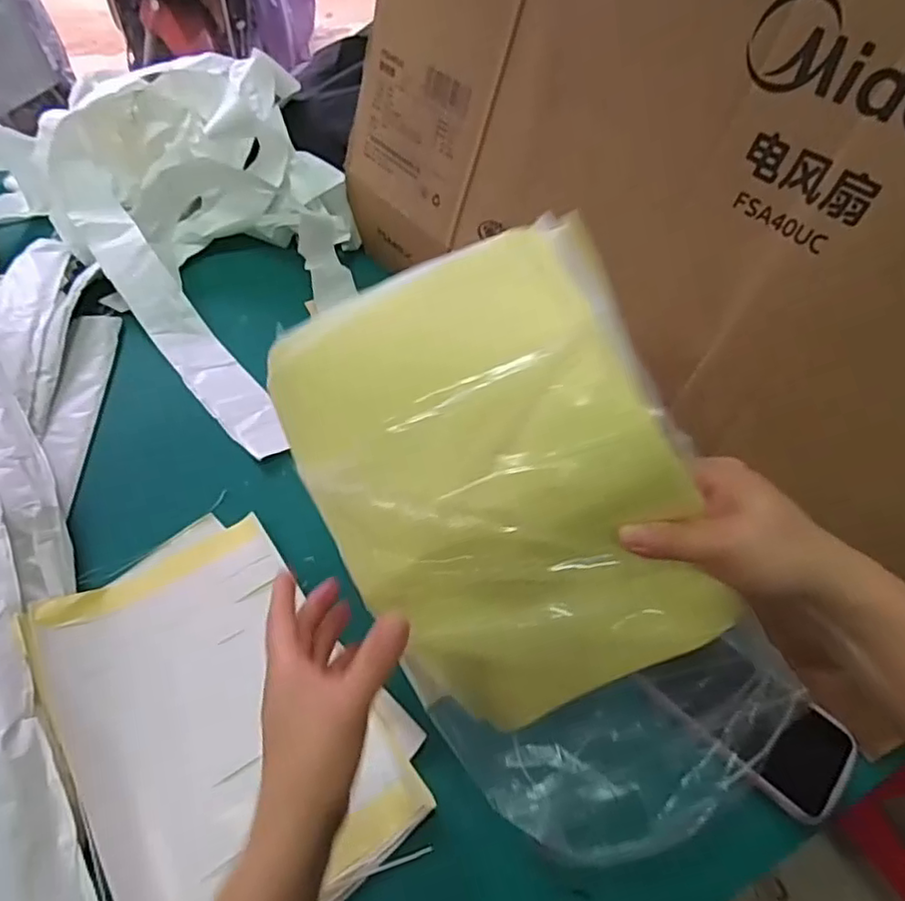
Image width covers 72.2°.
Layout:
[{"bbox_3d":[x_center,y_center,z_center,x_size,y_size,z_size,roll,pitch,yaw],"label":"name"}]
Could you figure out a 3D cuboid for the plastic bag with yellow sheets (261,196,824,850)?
[{"bbox_3d":[0.054,0.071,0.365,0.201,0.366,0.043,-28,14,13],"label":"plastic bag with yellow sheets"}]

